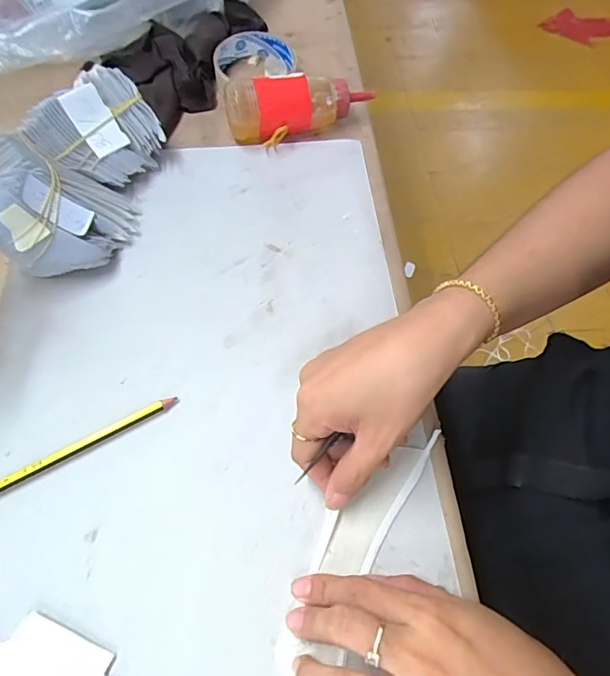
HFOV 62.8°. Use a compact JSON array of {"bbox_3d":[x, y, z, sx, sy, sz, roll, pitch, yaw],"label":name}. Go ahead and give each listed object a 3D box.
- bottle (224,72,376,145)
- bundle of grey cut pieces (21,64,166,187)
[{"bbox_3d":[-0.002,-0.219,0.473,0.139,0.046,0.045,-15,65,-11],"label":"bottle"},{"bbox_3d":[-0.172,-0.177,0.430,0.084,0.030,0.102,46,69,-21],"label":"bundle of grey cut pieces"}]

